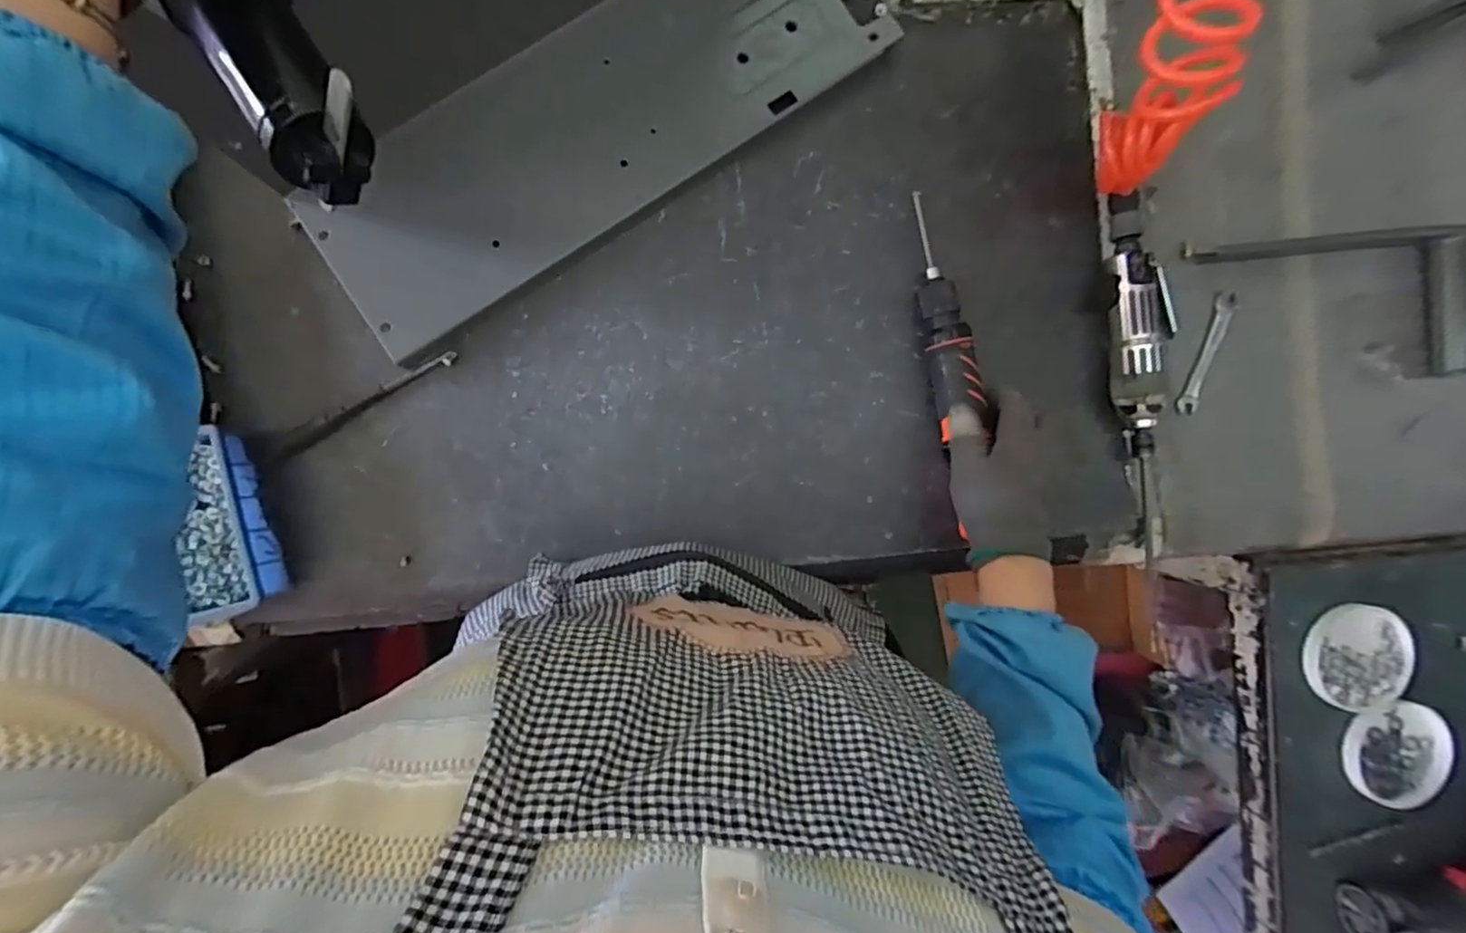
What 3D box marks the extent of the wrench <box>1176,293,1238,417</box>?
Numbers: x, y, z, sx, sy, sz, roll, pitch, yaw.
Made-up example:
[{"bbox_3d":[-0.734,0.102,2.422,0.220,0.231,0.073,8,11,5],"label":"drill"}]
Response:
[{"bbox_3d":[0.454,-0.108,0.597,0.022,0.005,0.125,21,90,-5],"label":"wrench"}]

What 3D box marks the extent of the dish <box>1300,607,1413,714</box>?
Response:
[{"bbox_3d":[0.611,0.187,0.610,0.103,0.015,0.098,0,92,-4],"label":"dish"}]

